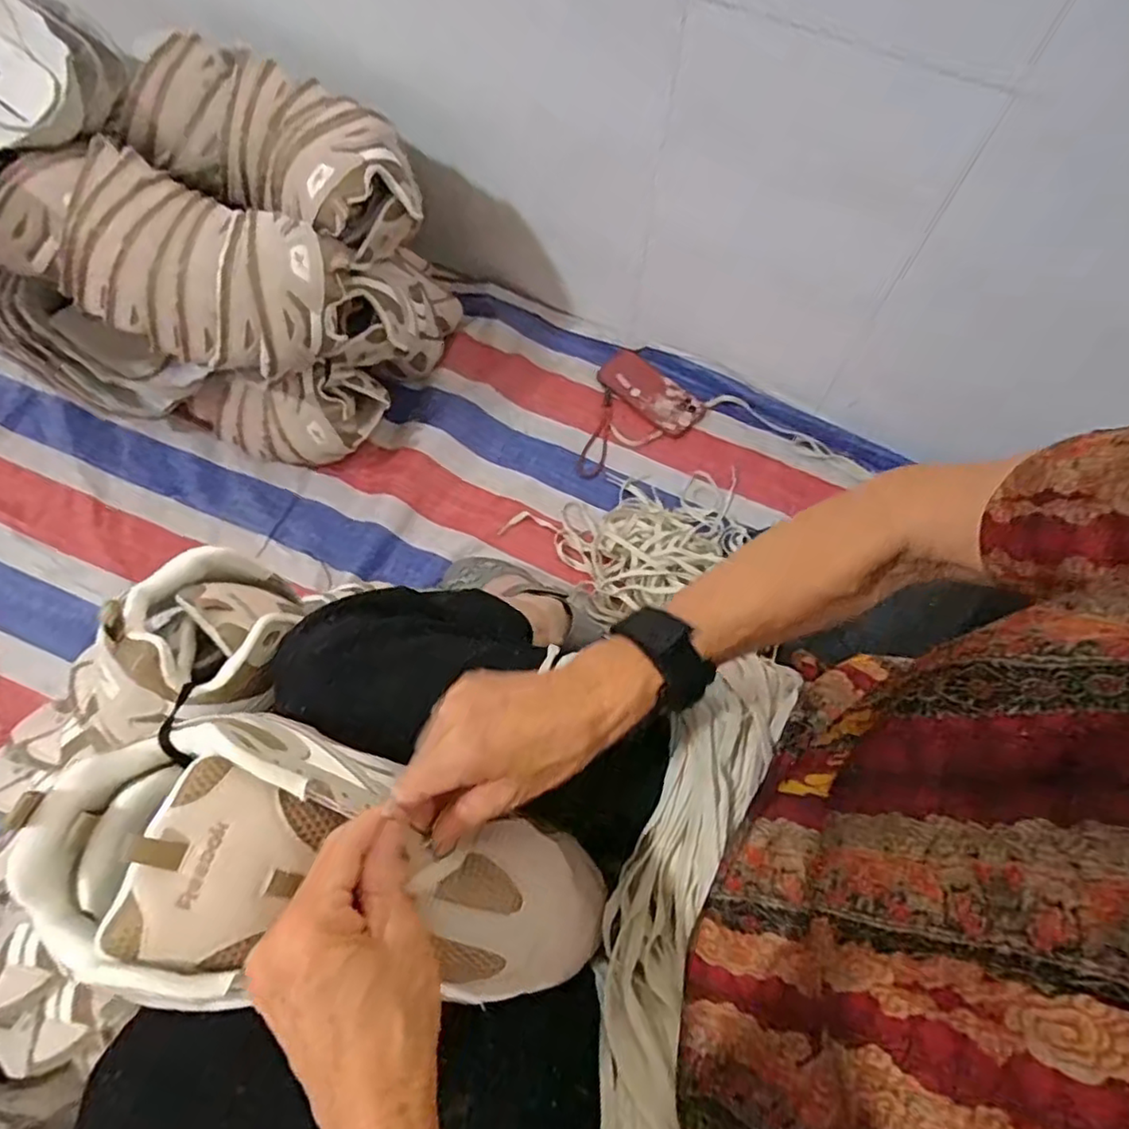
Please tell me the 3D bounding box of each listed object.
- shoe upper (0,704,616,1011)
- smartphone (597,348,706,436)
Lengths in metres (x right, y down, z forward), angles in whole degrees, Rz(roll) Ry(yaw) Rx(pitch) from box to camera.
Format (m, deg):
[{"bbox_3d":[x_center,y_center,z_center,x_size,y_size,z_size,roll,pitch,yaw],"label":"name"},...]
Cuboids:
[{"bbox_3d":[-0.107,0.153,0.320,0.281,0.071,0.118,18,65,-13],"label":"shoe upper"},{"bbox_3d":[0.127,-0.261,0.962,0.167,0.017,0.073,42,71,16],"label":"smartphone"}]

